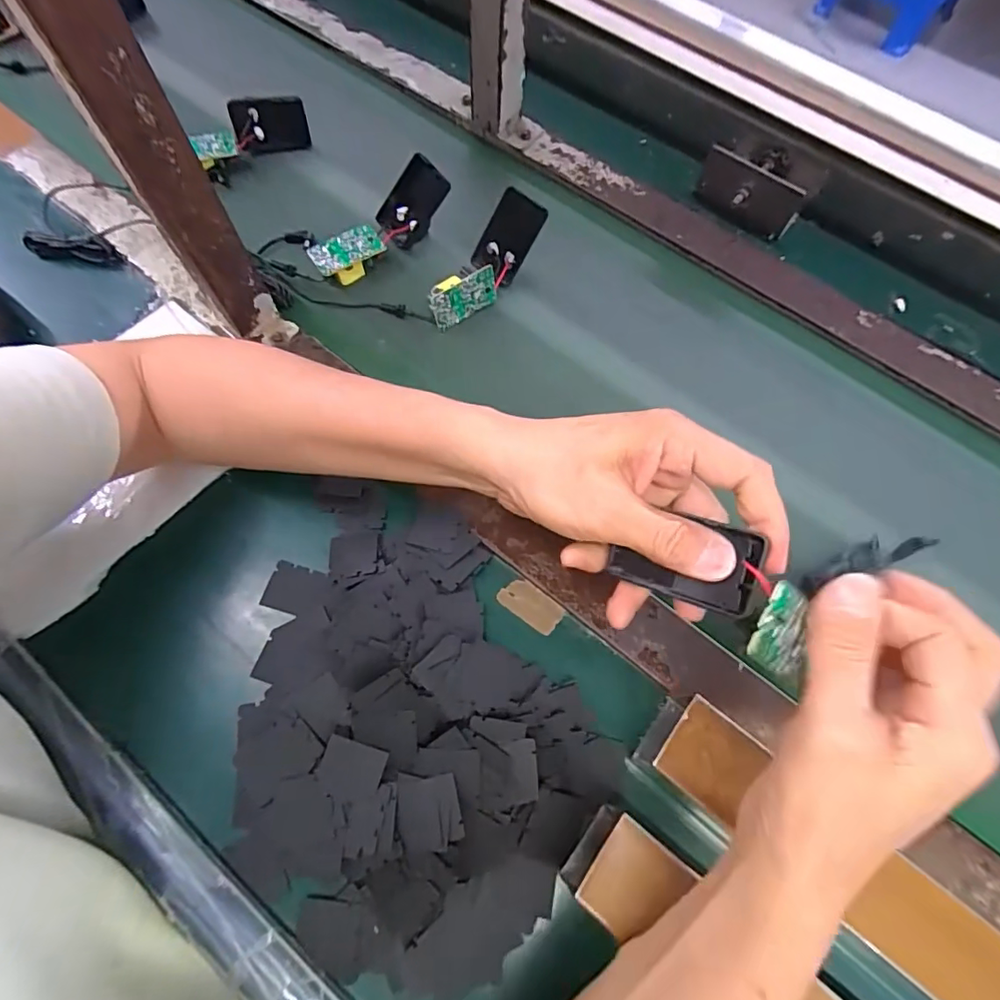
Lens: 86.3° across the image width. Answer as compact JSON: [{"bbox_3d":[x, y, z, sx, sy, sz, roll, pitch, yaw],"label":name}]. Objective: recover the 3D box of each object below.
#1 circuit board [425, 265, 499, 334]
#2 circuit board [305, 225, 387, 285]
[{"bbox_3d":[-0.033,-0.180,0.470,0.063,0.036,0.021,-32,74,-10],"label":"circuit board"},{"bbox_3d":[-0.138,-0.222,0.489,0.062,0.025,0.033,-28,71,-11],"label":"circuit board"}]

